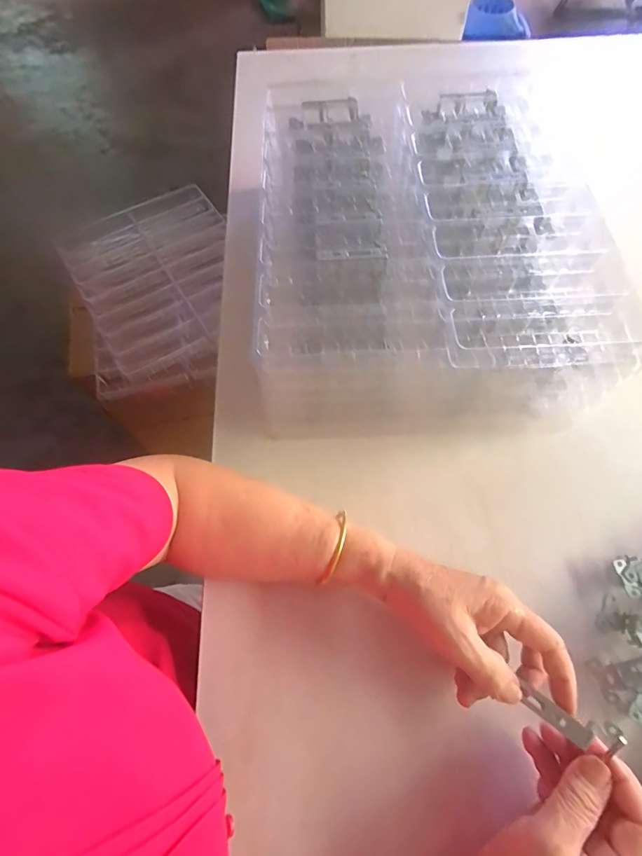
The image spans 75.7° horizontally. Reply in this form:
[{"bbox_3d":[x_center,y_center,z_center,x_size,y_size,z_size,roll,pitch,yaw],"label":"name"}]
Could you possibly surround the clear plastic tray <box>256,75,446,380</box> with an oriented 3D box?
[{"bbox_3d":[0.015,-0.251,0.453,0.182,0.030,0.444,-3,65,0],"label":"clear plastic tray"}]

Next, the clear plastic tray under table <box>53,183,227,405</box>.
[{"bbox_3d":[-0.334,-0.296,0.854,0.327,0.050,0.457,-22,66,-9],"label":"clear plastic tray under table"}]

